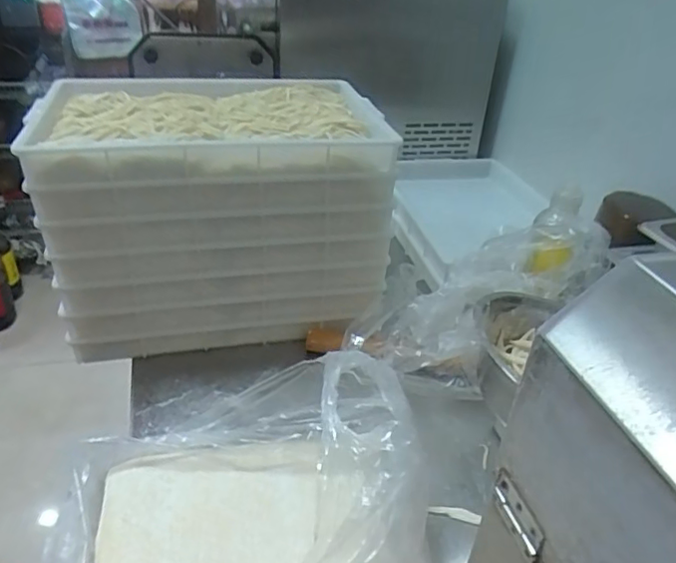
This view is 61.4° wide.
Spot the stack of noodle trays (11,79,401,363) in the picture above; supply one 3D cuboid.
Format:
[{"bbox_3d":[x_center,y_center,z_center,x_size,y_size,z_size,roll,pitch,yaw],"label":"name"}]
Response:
[{"bbox_3d":[-0.159,-0.112,0.812,0.421,0.271,0.284,-1,34,-10],"label":"stack of noodle trays"}]

